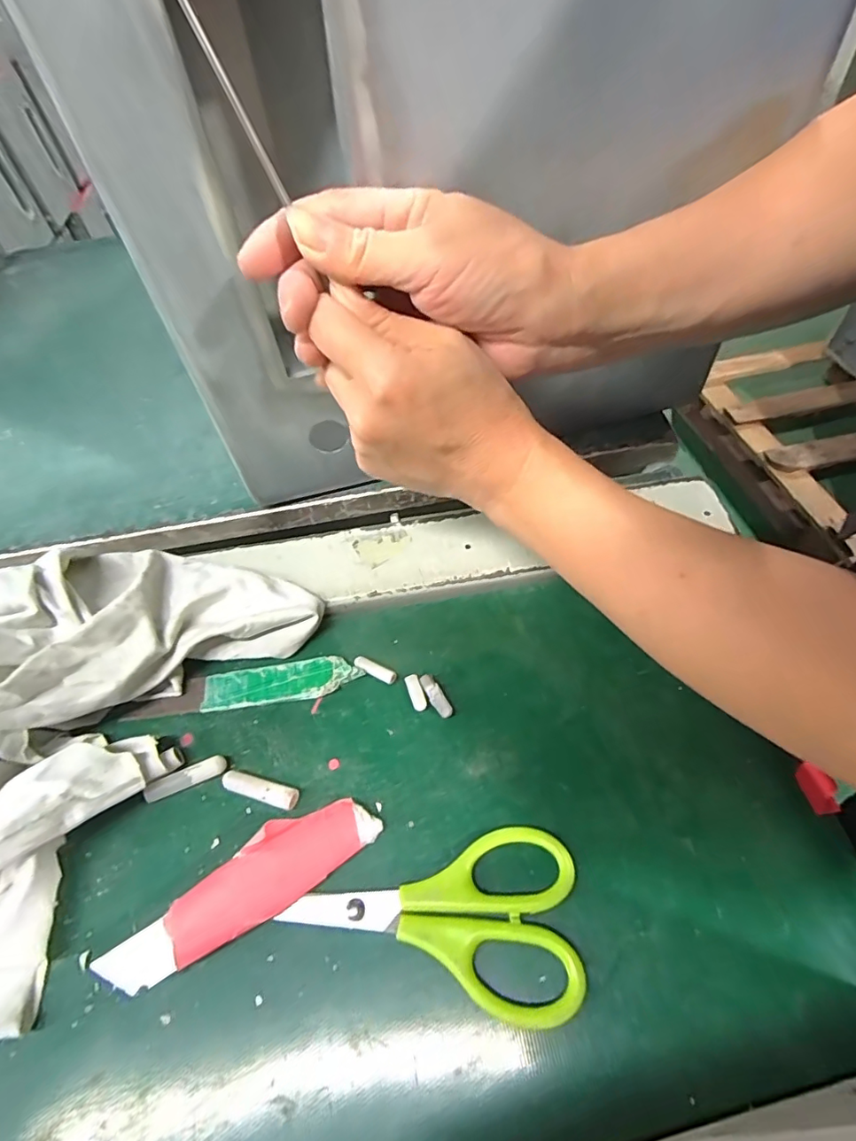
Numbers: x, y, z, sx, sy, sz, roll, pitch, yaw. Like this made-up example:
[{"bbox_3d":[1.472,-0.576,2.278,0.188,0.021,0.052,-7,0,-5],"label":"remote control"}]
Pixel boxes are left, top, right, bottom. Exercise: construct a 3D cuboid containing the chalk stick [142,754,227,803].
[{"bbox_3d":[-0.105,0.090,0.225,0.033,0.009,0.009,-21,55,-11],"label":"chalk stick"}]

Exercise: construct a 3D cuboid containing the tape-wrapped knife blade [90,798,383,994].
[{"bbox_3d":[-0.066,0.120,0.194,0.098,0.016,0.025,-32,57,-19],"label":"tape-wrapped knife blade"}]

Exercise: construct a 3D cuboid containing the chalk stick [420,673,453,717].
[{"bbox_3d":[0.004,0.057,0.237,0.007,0.006,0.023,-26,56,-14],"label":"chalk stick"}]

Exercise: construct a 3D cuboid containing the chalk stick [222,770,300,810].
[{"bbox_3d":[-0.071,0.093,0.220,0.034,0.007,0.008,12,55,13],"label":"chalk stick"}]

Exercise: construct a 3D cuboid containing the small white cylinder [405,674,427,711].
[{"bbox_3d":[-0.005,0.056,0.238,0.007,0.005,0.016,-19,54,-10],"label":"small white cylinder"}]

